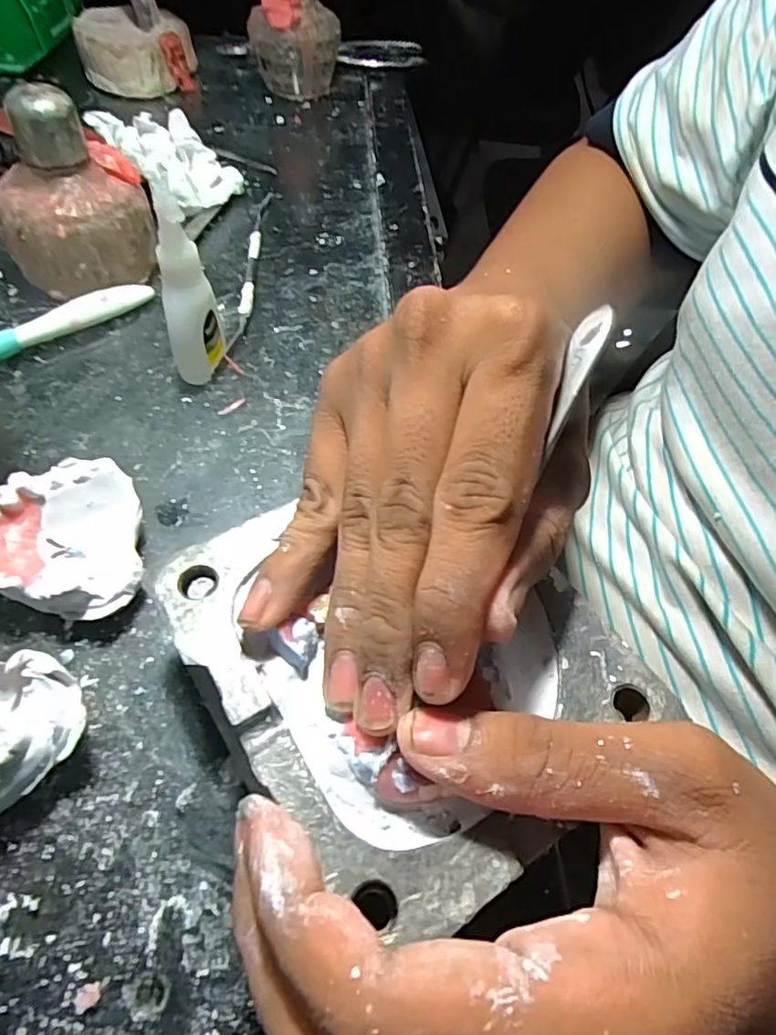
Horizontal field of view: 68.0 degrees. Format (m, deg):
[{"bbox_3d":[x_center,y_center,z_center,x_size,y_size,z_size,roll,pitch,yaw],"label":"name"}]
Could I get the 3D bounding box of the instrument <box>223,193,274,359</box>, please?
[{"bbox_3d":[-0.081,-0.150,0.342,0.009,0.008,0.163,1,55,-5],"label":"instrument"}]

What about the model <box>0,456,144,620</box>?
[{"bbox_3d":[-0.121,0.008,0.214,0.054,0.027,0.064,-9,56,-12],"label":"model"}]

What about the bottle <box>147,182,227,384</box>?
[{"bbox_3d":[-0.089,-0.099,0.258,0.020,0.084,0.023,0,55,-6],"label":"bottle"}]

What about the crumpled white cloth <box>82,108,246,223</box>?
[{"bbox_3d":[-0.134,-0.226,0.365,0.043,0.053,0.072,37,59,19],"label":"crumpled white cloth"}]

